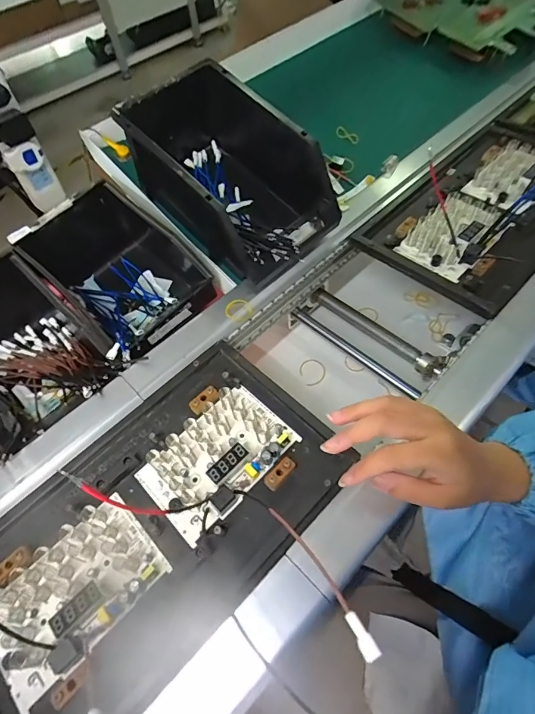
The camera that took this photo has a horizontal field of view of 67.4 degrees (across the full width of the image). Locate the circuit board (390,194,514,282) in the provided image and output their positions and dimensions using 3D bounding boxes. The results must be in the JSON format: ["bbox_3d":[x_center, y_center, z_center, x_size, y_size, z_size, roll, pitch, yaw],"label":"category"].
[{"bbox_3d":[0.247,-0.163,0.517,0.145,0.026,0.089,-39,63,-21],"label":"circuit board"}]

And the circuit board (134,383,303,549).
[{"bbox_3d":[-0.046,0.091,0.377,0.134,0.020,0.088,-40,63,-21],"label":"circuit board"}]

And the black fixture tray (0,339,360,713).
[{"bbox_3d":[-0.102,0.140,0.352,0.332,0.025,0.202,-40,63,-21],"label":"black fixture tray"}]

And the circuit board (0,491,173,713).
[{"bbox_3d":[-0.158,0.188,0.324,0.132,0.016,0.086,-40,63,-21],"label":"circuit board"}]

